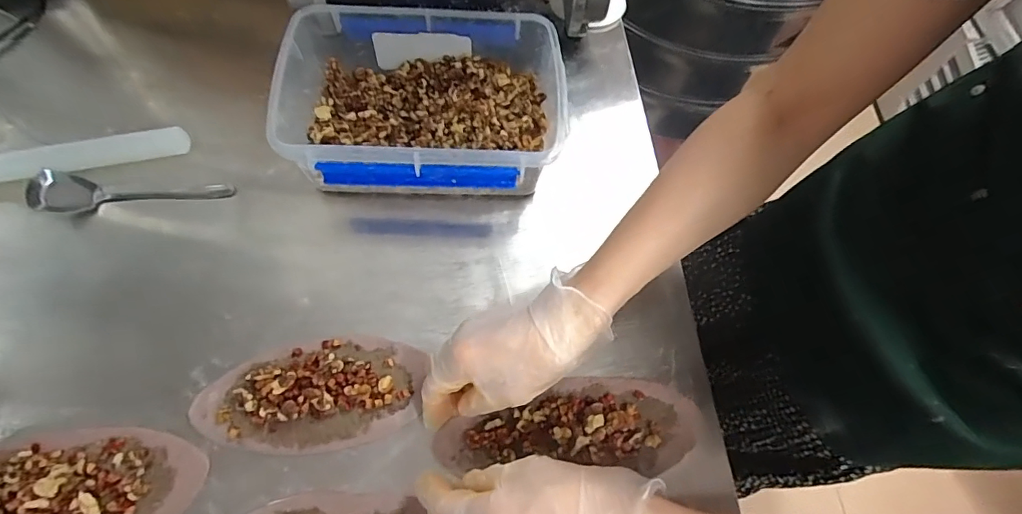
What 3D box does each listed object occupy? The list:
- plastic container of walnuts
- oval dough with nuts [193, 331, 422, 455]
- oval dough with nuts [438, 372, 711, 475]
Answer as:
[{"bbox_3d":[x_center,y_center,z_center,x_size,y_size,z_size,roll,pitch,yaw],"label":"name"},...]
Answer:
[{"bbox_3d":[-0.087,-0.159,0.469,0.256,0.086,0.203,-2,67,-3],"label":"plastic container of walnuts"},{"bbox_3d":[-0.162,0.111,0.387,0.179,0.019,0.087,-9,68,-6],"label":"oval dough with nuts"},{"bbox_3d":[0.050,0.139,0.391,0.219,0.021,0.075,-4,67,-7],"label":"oval dough with nuts"}]

